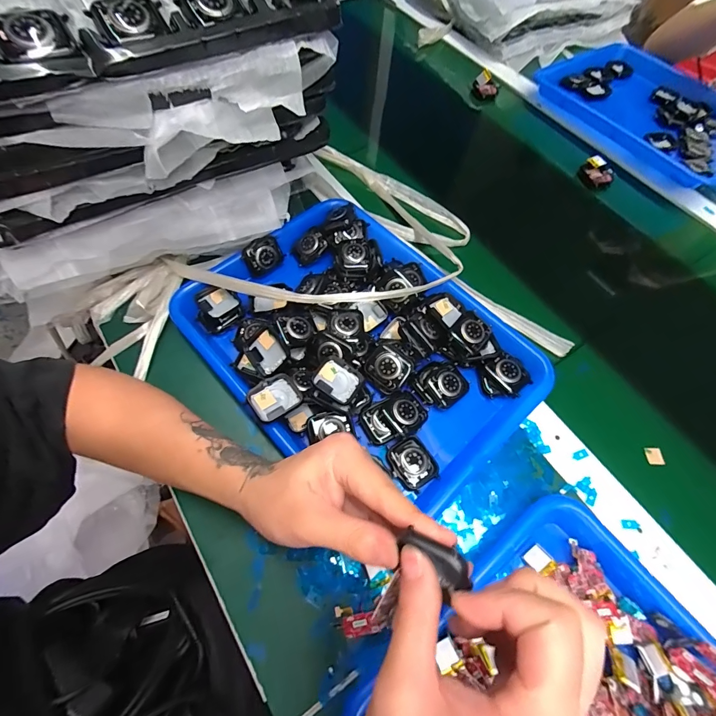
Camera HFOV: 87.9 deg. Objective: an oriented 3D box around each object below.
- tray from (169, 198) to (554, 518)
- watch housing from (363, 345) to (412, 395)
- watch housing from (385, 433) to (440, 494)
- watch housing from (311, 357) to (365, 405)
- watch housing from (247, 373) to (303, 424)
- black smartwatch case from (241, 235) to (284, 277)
[{"bbox_3d":[0.001,-0.019,0.373,0.244,0.050,0.322,-39,71,-19],"label":"tray"},{"bbox_3d":[0.028,0.011,0.362,0.040,0.013,0.041,34,95,9],"label":"watch housing"},{"bbox_3d":[0.050,0.094,0.334,0.038,0.008,0.043,-25,67,-14],"label":"watch housing"},{"bbox_3d":[-0.018,0.021,0.349,0.042,0.012,0.036,29,65,12],"label":"watch housing"},{"bbox_3d":[-0.074,0.037,0.335,0.043,0.011,0.037,-33,69,-17],"label":"watch housing"},{"bbox_3d":[-0.106,-0.115,0.422,0.044,0.039,0.013,-38,45,-19],"label":"black smartwatch case"}]

